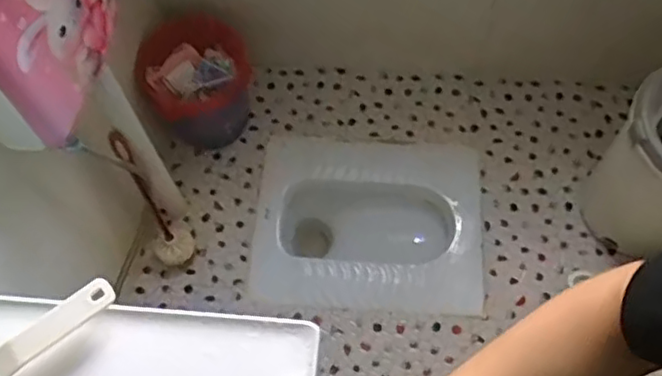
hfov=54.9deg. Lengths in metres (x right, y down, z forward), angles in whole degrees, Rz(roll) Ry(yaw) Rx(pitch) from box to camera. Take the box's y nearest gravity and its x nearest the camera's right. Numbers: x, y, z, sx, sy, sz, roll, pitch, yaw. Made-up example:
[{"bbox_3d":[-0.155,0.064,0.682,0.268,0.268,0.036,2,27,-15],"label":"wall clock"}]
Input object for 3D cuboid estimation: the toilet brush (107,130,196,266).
[{"bbox_3d":[-0.353,0.044,1.236,0.082,0.400,0.137,-34,69,-13],"label":"toilet brush"}]

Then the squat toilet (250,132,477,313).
[{"bbox_3d":[0.085,0.103,1.505,0.500,0.218,0.397,3,66,4],"label":"squat toilet"}]

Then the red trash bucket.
[{"bbox_3d":[-0.292,-0.231,1.426,0.236,0.258,0.193,-19,67,-6],"label":"red trash bucket"}]

